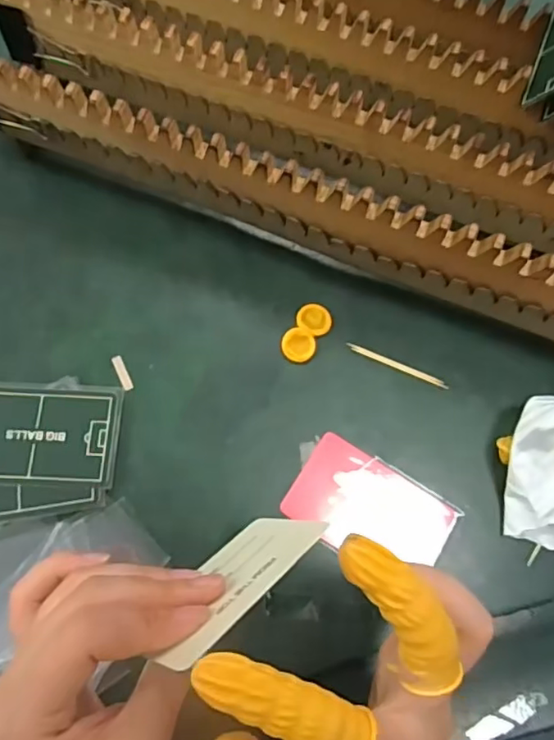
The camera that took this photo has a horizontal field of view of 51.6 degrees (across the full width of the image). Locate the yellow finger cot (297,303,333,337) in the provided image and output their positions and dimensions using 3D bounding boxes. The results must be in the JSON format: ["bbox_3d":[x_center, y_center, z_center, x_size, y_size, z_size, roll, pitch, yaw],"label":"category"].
[{"bbox_3d":[0.024,-0.032,0.352,0.021,0.004,0.020,1,71,-2],"label":"yellow finger cot"}]

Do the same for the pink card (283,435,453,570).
[{"bbox_3d":[0.052,0.078,0.321,0.087,0.004,0.052,31,73,8],"label":"pink card"}]

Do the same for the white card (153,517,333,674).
[{"bbox_3d":[-0.017,0.086,0.236,0.084,0.048,0.005,-36,105,-43],"label":"white card"}]

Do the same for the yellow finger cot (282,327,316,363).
[{"bbox_3d":[0.013,-0.015,0.347,0.020,0.004,0.020,1,71,-2],"label":"yellow finger cot"}]

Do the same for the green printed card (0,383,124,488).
[{"bbox_3d":[-0.133,0.035,0.323,0.087,0.005,0.057,3,73,-2],"label":"green printed card"}]

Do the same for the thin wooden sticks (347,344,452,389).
[{"bbox_3d":[0.073,-0.003,0.348,0.064,0.004,0.005,23,72,6],"label":"thin wooden sticks"}]

